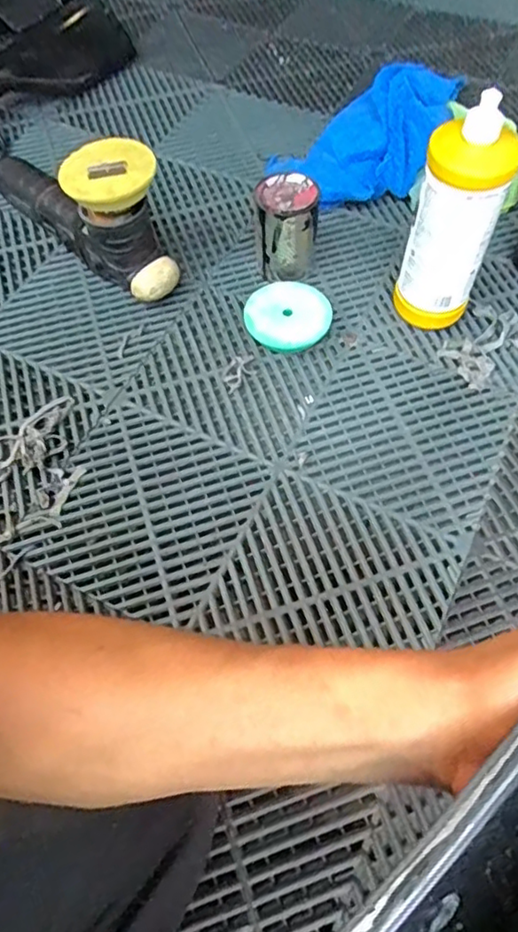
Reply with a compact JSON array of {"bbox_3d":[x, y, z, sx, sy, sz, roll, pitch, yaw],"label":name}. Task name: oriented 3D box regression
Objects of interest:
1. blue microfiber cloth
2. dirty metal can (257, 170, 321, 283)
[{"bbox_3d":[0.147,-0.458,0.834,0.192,0.105,0.247,34,66,20],"label":"blue microfiber cloth"},{"bbox_3d":[0.034,-0.278,0.724,0.068,0.107,0.062,-1,59,1],"label":"dirty metal can"}]

